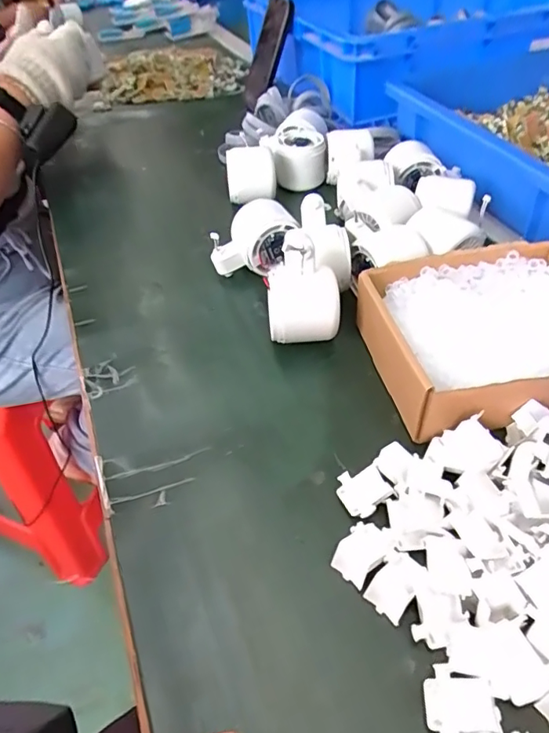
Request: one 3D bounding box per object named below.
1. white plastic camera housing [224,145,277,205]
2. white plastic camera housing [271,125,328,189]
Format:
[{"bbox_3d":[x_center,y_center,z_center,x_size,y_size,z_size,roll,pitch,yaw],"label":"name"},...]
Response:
[{"bbox_3d":[-0.027,-0.223,0.590,0.055,0.044,0.055,-4,45,0],"label":"white plastic camera housing"},{"bbox_3d":[0.031,-0.254,0.626,0.061,0.050,0.068,-1,46,4],"label":"white plastic camera housing"}]

